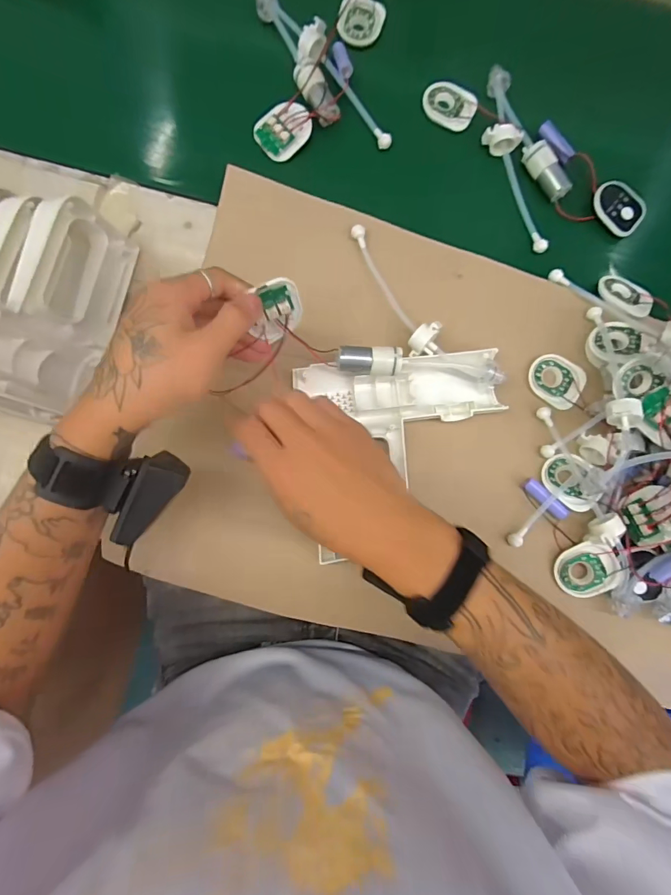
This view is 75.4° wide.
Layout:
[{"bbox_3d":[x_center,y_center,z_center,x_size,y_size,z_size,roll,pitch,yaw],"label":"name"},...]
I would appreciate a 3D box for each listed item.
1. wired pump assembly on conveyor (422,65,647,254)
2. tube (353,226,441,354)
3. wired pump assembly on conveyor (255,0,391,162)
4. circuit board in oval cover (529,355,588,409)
[{"bbox_3d":[0.225,-0.325,0.480,0.139,0.029,0.252,-35,88,-7],"label":"wired pump assembly on conveyor"},{"bbox_3d":[0.060,-0.156,0.429,0.028,0.036,0.143,-25,87,-7],"label":"tube"},{"bbox_3d":[-0.014,-0.405,0.465,0.137,0.034,0.190,-1,84,-5],"label":"wired pump assembly on conveyor"},{"bbox_3d":[0.230,-0.069,0.449,0.059,0.007,0.048,41,82,0],"label":"circuit board in oval cover"}]

